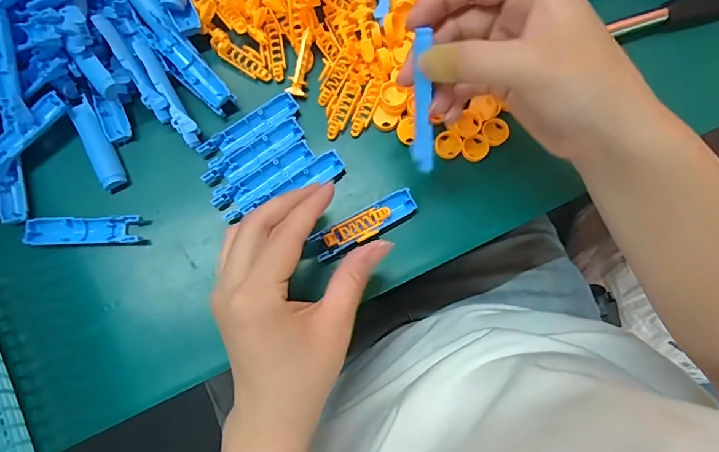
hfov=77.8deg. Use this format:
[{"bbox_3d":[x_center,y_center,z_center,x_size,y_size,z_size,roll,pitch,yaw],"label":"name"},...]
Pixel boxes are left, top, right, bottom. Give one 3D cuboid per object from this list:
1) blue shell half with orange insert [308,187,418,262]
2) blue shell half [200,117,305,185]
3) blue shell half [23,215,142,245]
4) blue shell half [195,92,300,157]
[{"bbox_3d":[0.004,-0.002,0.309,0.076,0.009,0.019,-29,80,-6],"label":"blue shell half with orange insert"},{"bbox_3d":[-0.076,-0.052,0.320,0.077,0.007,0.020,-31,80,-6],"label":"blue shell half"},{"bbox_3d":[-0.190,0.003,0.310,0.076,0.012,0.020,-2,78,0],"label":"blue shell half"},{"bbox_3d":[-0.080,-0.071,0.324,0.077,0.007,0.021,-33,80,-7],"label":"blue shell half"}]

